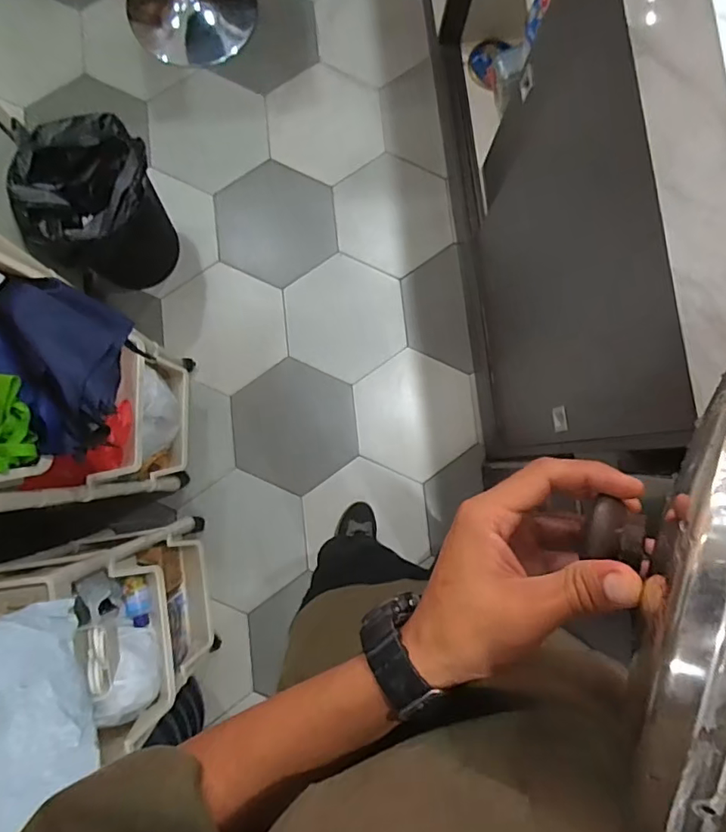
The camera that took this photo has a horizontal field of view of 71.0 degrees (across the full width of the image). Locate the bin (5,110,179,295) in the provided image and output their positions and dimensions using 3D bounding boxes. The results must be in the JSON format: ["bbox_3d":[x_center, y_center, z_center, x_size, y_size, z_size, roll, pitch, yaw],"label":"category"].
[{"bbox_3d":[-0.628,-0.484,1.258,0.266,0.374,0.305,0,85,-3],"label":"bin"}]

